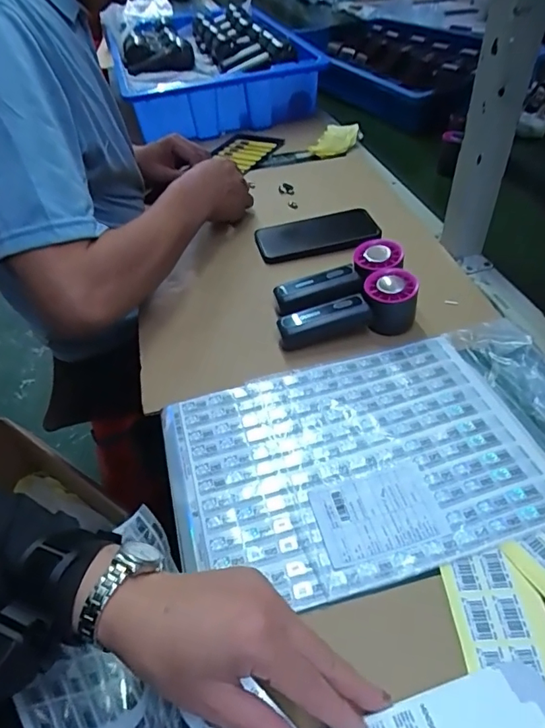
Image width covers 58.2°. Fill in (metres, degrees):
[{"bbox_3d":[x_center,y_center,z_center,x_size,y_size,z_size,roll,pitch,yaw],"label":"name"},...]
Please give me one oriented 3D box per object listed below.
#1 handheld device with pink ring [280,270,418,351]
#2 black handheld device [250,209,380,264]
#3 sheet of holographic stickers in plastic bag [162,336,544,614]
[{"bbox_3d":[0.081,-0.052,0.533,0.146,0.054,0.058,-21,47,-14],"label":"handheld device with pink ring"},{"bbox_3d":[0.062,-0.177,0.685,0.163,0.013,0.085,-14,46,-2],"label":"black handheld device"},{"bbox_3d":[0.068,0.083,0.444,0.310,0.010,0.221,-14,46,-7],"label":"sheet of holographic stickers in plastic bag"}]

